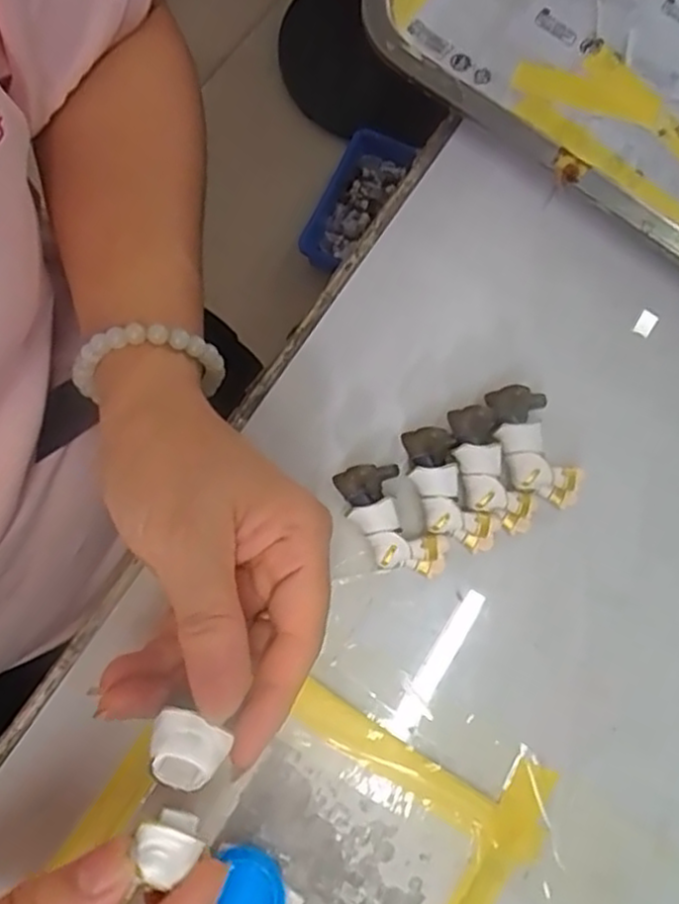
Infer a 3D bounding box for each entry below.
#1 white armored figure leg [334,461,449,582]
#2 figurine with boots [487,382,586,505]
[{"bbox_3d":[0.020,0.026,0.260,0.027,0.016,0.051,-41,93,-9],"label":"white armored figure leg"},{"bbox_3d":[0.074,-0.002,0.266,0.028,0.015,0.052,-30,94,-6],"label":"figurine with boots"}]

